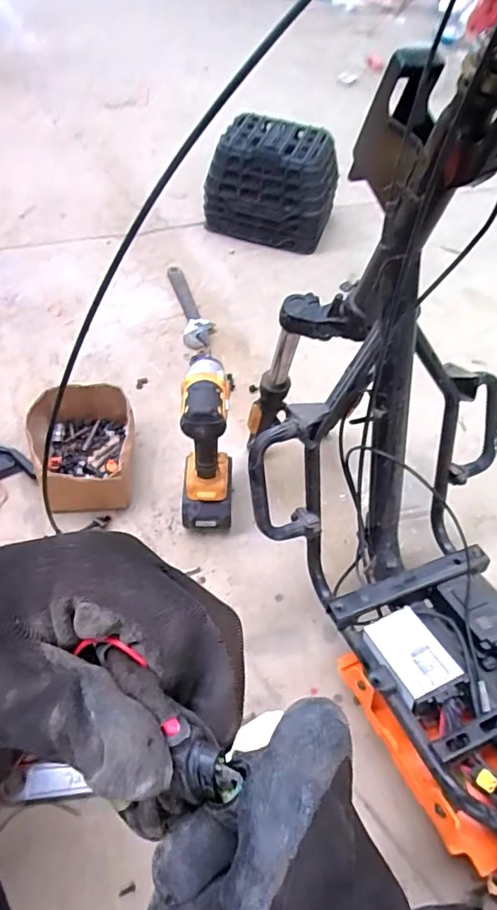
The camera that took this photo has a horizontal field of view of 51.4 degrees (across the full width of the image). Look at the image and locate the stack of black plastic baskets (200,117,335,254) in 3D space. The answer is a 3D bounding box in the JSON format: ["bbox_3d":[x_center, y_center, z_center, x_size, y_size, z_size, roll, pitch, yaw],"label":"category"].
[{"bbox_3d":[0.065,-0.690,1.330,0.295,0.235,0.204,21,52,11],"label":"stack of black plastic baskets"}]

